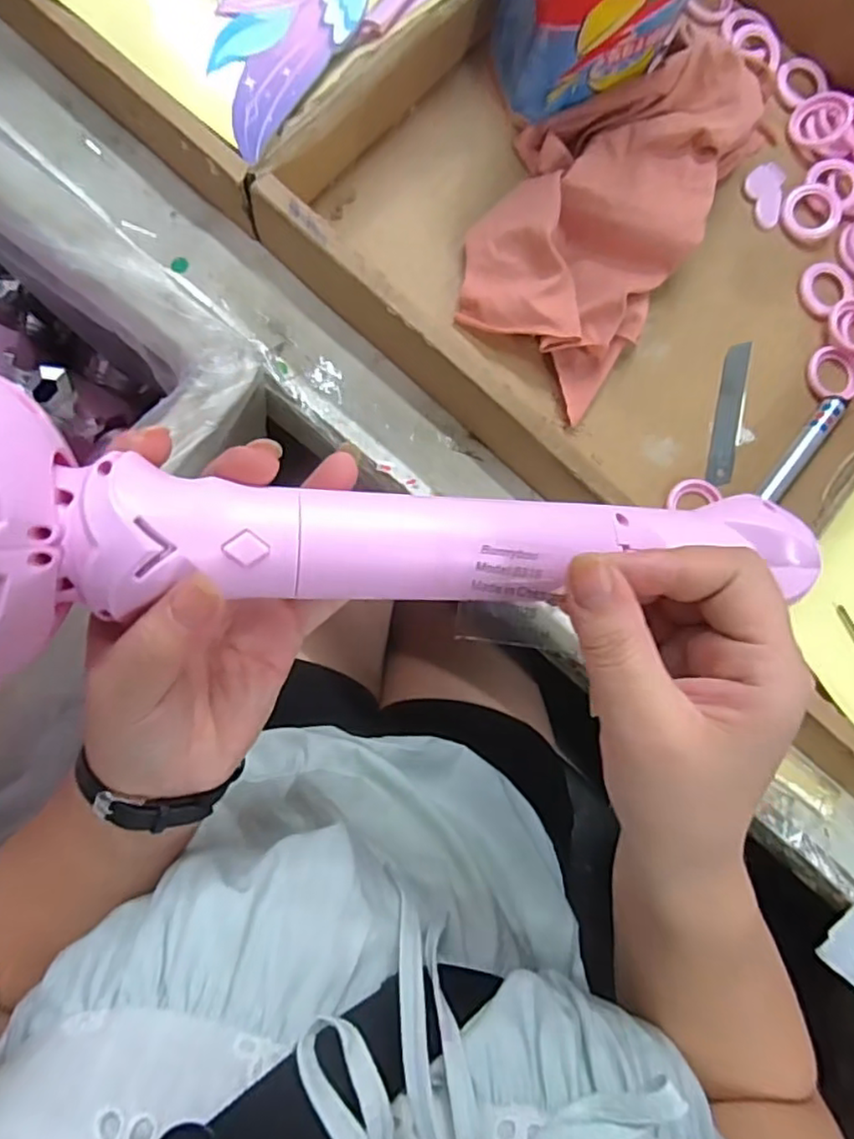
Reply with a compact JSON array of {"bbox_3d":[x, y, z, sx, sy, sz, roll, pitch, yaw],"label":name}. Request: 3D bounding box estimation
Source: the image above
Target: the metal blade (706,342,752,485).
[{"bbox_3d":[0.193,-0.100,0.417,0.020,0.005,0.094,14,82,-9],"label":"metal blade"}]

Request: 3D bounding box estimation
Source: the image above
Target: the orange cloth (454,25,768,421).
[{"bbox_3d":[0.112,-0.228,0.390,0.122,0.048,0.250,33,82,-4],"label":"orange cloth"}]

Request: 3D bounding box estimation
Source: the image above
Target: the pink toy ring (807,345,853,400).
[{"bbox_3d":[0.266,-0.129,0.424,0.035,0.005,0.036,-4,86,-8],"label":"pink toy ring"}]

